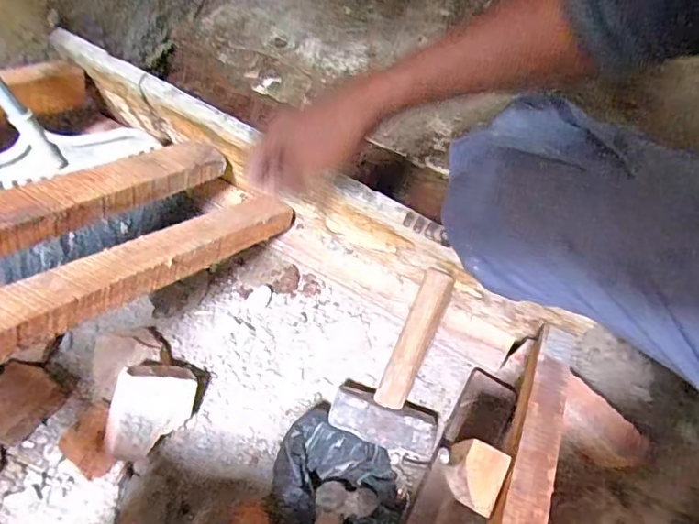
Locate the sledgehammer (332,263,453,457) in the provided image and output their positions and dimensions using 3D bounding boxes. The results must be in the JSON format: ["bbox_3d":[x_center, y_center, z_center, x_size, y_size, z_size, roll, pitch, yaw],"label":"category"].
[{"bbox_3d":[0.068,0.114,0.622,0.127,0.051,0.219,19,95,8],"label":"sledgehammer"}]

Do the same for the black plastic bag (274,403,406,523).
[{"bbox_3d":[-0.014,0.271,0.610,0.166,0.054,0.133,35,72,14],"label":"black plastic bag"}]

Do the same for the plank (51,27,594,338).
[{"bbox_3d":[-0.073,-0.092,0.673,0.739,0.157,0.038,31,71,9],"label":"plank"}]

